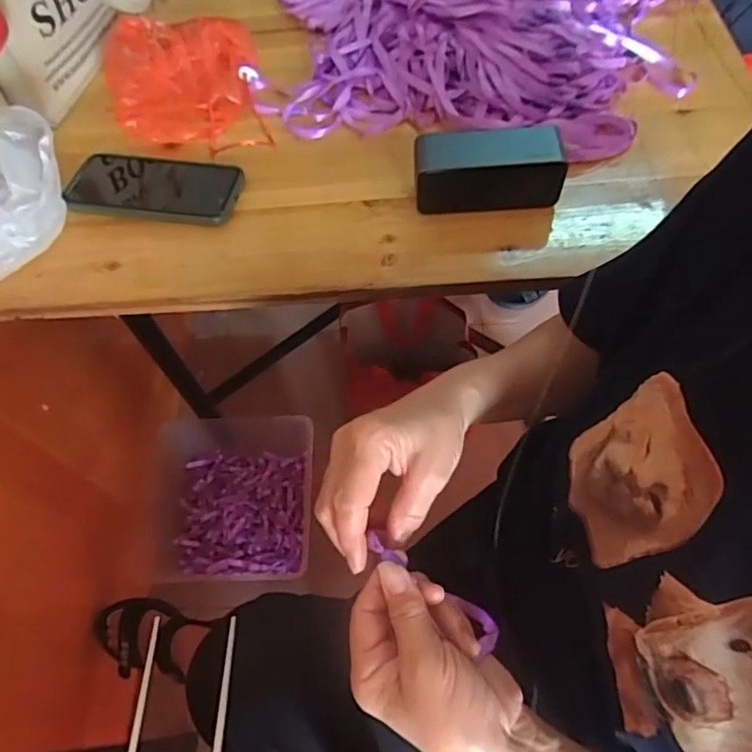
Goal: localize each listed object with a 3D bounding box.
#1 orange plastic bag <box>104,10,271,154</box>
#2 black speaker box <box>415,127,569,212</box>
[{"bbox_3d":[-0.203,-0.314,0.605,0.155,0.045,0.216,-11,59,-3],"label":"orange plastic bag"},{"bbox_3d":[0.099,-0.184,0.514,0.125,0.056,0.043,-3,59,2],"label":"black speaker box"}]

